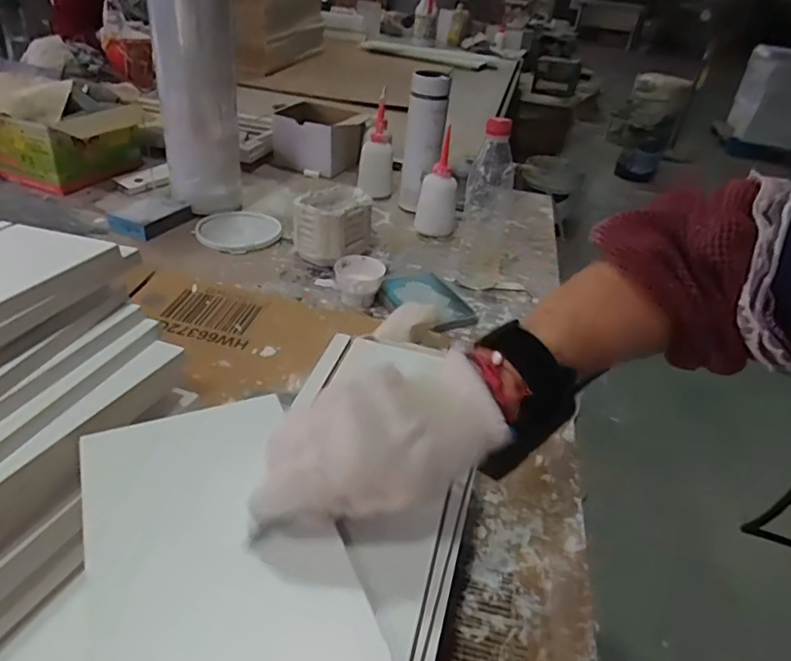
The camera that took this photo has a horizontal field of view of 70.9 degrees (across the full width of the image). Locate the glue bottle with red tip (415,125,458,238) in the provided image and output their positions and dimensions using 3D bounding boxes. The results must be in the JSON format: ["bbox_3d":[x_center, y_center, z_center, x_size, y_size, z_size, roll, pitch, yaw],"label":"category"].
[{"bbox_3d":[0.071,-0.226,0.890,0.063,0.135,0.064,9,34,2],"label":"glue bottle with red tip"}]

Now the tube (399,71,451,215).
[{"bbox_3d":[0.046,-0.305,0.926,0.061,0.224,0.062,6,34,-2],"label":"tube"}]

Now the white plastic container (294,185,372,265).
[{"bbox_3d":[-0.090,-0.151,0.808,0.108,0.084,0.104,3,35,-6],"label":"white plastic container"}]

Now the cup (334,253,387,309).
[{"bbox_3d":[-0.049,-0.066,0.723,0.066,0.041,0.075,3,35,-6],"label":"cup"}]

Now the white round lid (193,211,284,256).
[{"bbox_3d":[-0.239,-0.157,0.855,0.132,0.011,0.132,5,35,-4],"label":"white round lid"}]

